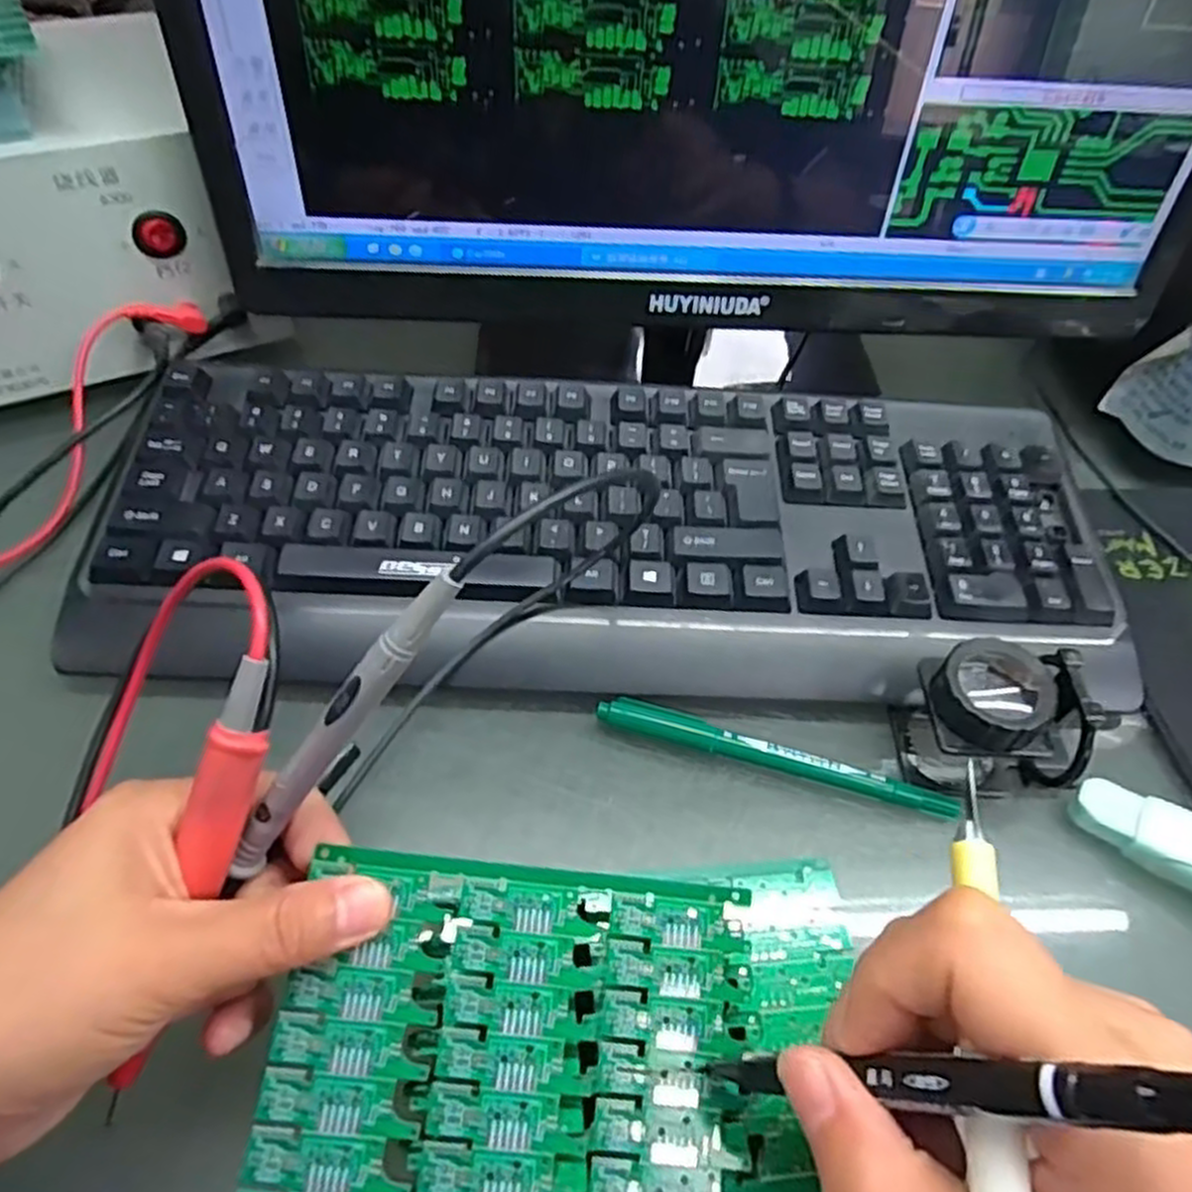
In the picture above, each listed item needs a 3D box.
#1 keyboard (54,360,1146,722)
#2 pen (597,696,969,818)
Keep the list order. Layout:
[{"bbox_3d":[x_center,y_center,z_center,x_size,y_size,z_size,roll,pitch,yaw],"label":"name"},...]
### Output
[{"bbox_3d":[0.009,-0.027,0.351,0.438,0.039,0.169,2,53,-3],"label":"keyboard"},{"bbox_3d":[0.069,0.063,0.307,0.138,0.012,0.012,14,53,6],"label":"pen"}]

